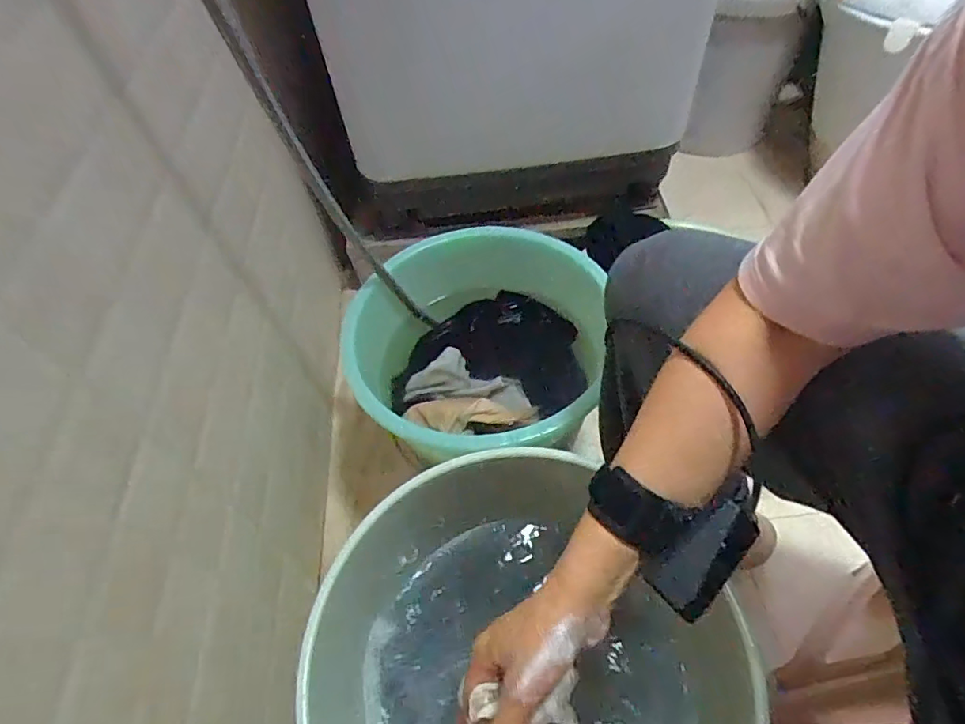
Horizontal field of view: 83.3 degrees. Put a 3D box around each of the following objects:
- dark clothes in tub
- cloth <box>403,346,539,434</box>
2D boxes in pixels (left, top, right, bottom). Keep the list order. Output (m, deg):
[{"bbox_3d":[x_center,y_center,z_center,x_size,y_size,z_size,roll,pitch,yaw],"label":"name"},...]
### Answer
[{"bbox_3d":[0.013,0.021,0.783,0.209,0.112,0.241,30,61,25],"label":"dark clothes in tub"},{"bbox_3d":[-0.023,0.050,0.713,0.177,0.047,0.134,25,59,22],"label":"cloth"}]

